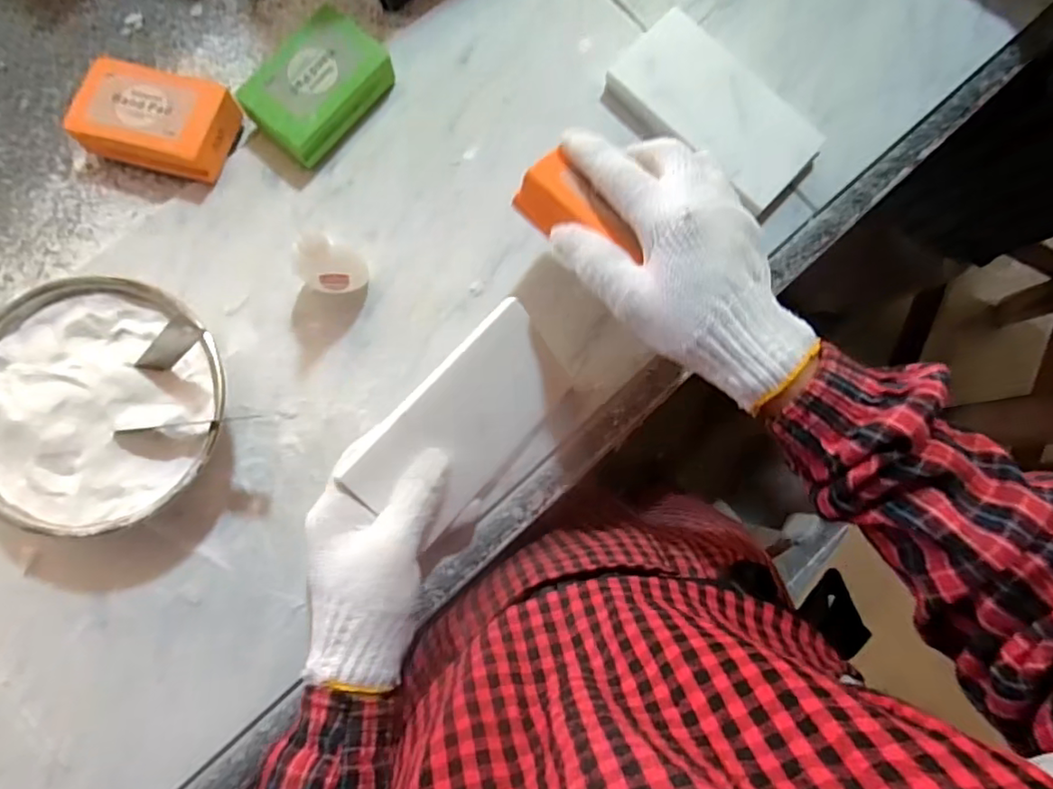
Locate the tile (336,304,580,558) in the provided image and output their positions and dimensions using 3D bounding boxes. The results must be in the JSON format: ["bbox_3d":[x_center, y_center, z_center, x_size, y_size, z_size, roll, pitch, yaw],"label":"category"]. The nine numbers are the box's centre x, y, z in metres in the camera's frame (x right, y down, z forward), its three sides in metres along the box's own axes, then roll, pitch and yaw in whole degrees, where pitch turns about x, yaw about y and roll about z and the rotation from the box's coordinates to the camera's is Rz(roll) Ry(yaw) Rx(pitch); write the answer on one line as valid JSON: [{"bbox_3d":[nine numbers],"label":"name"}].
[{"bbox_3d":[-0.033,0.017,0.365,0.147,0.010,0.081,-45,124,-17],"label":"tile"}]

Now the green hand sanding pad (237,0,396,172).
[{"bbox_3d":[-0.144,-0.212,0.414,0.058,0.033,0.099,40,81,2],"label":"green hand sanding pad"}]

